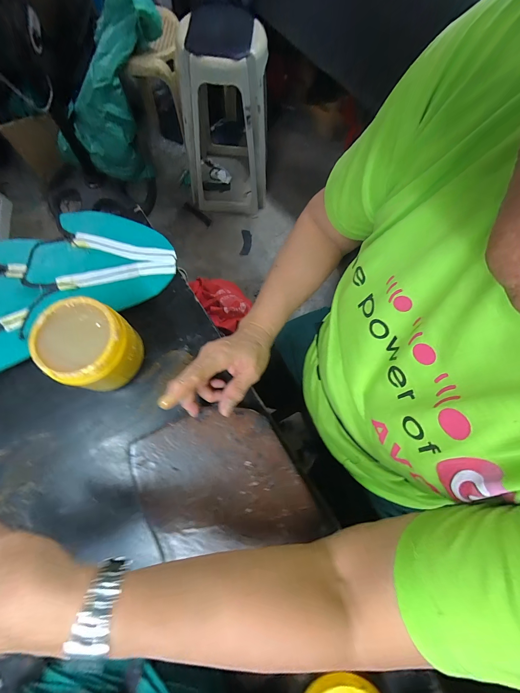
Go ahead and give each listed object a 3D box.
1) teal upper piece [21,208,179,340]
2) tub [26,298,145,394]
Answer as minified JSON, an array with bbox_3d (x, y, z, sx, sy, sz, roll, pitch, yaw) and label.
[{"bbox_3d":[-0.232,-0.132,0.406,0.200,0.022,0.174,-10,74,-5],"label":"teal upper piece"},{"bbox_3d":[-0.195,0.001,0.326,0.089,0.072,0.090,1,73,-2],"label":"tub"}]

